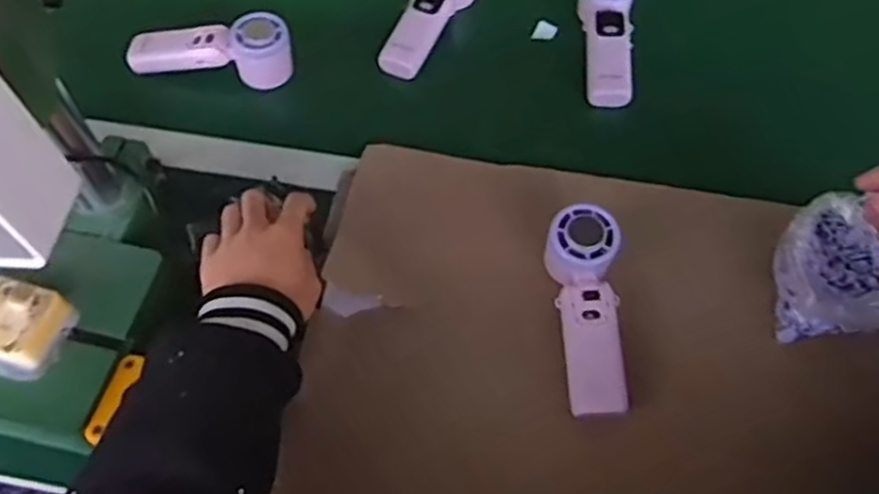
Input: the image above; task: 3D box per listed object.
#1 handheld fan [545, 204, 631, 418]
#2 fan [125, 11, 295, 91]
[{"bbox_3d":[0.119,0.051,0.593,0.051,0.038,0.165,-3,73,-1],"label":"handheld fan"},{"bbox_3d":[-0.233,-0.192,0.754,0.165,0.075,0.048,-1,59,0],"label":"fan"}]

